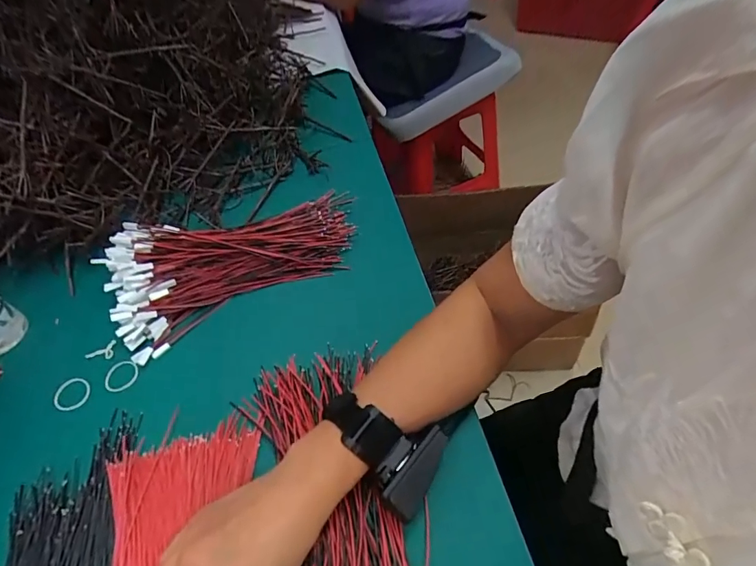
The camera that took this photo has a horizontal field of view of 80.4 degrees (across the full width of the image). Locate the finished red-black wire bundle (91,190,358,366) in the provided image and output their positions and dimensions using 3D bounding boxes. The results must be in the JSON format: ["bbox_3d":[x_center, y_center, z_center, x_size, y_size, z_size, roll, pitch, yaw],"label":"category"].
[{"bbox_3d":[-0.160,-0.036,0.500,0.275,0.058,0.145,-22,52,-9],"label":"finished red-black wire bundle"}]

